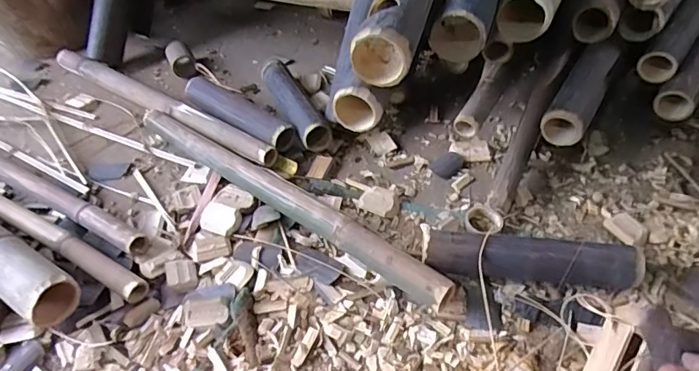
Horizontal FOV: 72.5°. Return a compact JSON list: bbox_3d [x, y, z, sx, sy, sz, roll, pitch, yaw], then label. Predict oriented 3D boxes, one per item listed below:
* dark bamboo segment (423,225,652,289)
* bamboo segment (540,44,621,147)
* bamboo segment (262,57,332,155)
[{"bbox_3d":[0.232,0.102,0.624,0.269,0.060,0.055,5,49,11],"label":"dark bamboo segment"},{"bbox_3d":[0.369,-0.148,0.758,0.064,0.062,0.198,24,55,26],"label":"bamboo segment"},{"bbox_3d":[-0.110,-0.164,0.916,0.055,0.061,0.265,-23,49,-14],"label":"bamboo segment"}]

